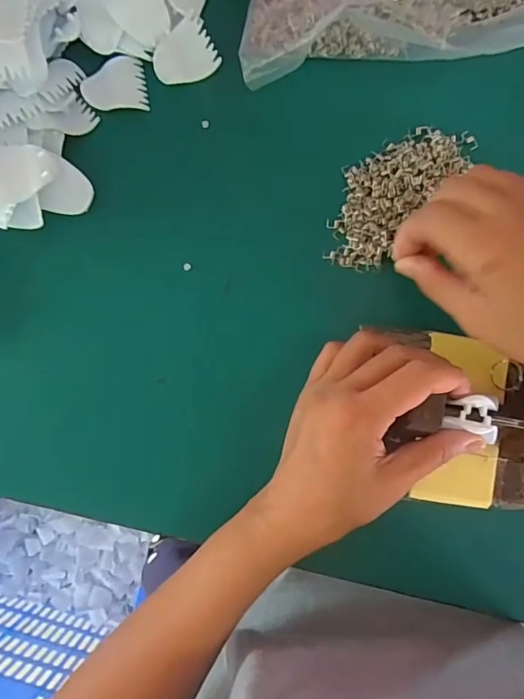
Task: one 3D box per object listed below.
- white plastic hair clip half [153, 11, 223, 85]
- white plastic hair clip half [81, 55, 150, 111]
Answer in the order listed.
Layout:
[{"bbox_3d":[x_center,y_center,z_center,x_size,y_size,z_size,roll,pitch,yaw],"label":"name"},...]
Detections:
[{"bbox_3d":[-0.058,-0.217,0.338,0.045,0.012,0.040,-26,85,1],"label":"white plastic hair clip half"},{"bbox_3d":[-0.111,-0.199,0.344,0.046,0.007,0.038,-6,86,2],"label":"white plastic hair clip half"}]

